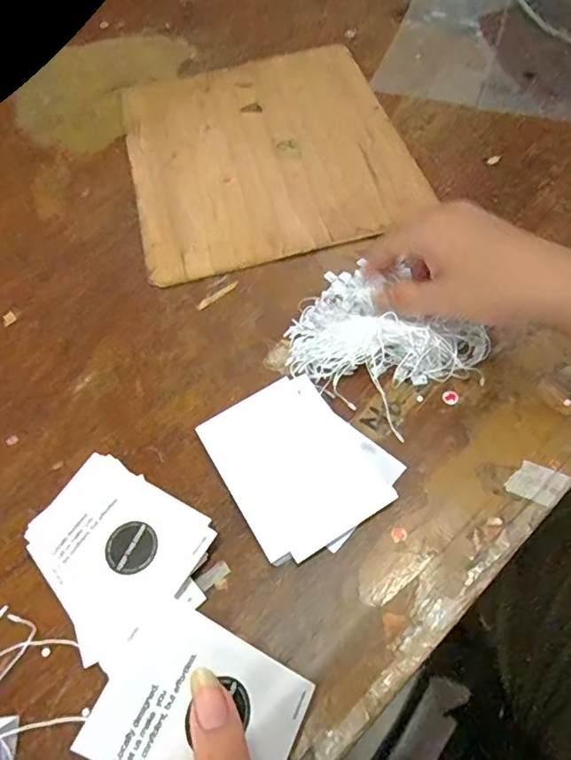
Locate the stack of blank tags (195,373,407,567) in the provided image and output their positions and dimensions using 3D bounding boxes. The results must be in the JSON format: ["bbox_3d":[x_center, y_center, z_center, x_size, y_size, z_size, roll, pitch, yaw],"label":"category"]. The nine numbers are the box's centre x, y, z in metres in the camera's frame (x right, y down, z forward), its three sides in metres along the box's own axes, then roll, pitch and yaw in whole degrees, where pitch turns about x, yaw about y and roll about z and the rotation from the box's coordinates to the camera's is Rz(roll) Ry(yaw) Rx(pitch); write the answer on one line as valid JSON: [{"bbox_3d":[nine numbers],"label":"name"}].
[{"bbox_3d":[0.007,0.051,0.335,0.092,0.011,0.109,-34,63,-15],"label":"stack of blank tags"}]

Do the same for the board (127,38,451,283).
[{"bbox_3d":[-0.019,-0.222,0.503,0.249,0.011,0.275,-12,59,-3],"label":"board"}]

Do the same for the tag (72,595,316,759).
[{"bbox_3d":[-0.031,0.139,0.223,0.088,0.008,0.059,41,61,-19],"label":"tag"}]

